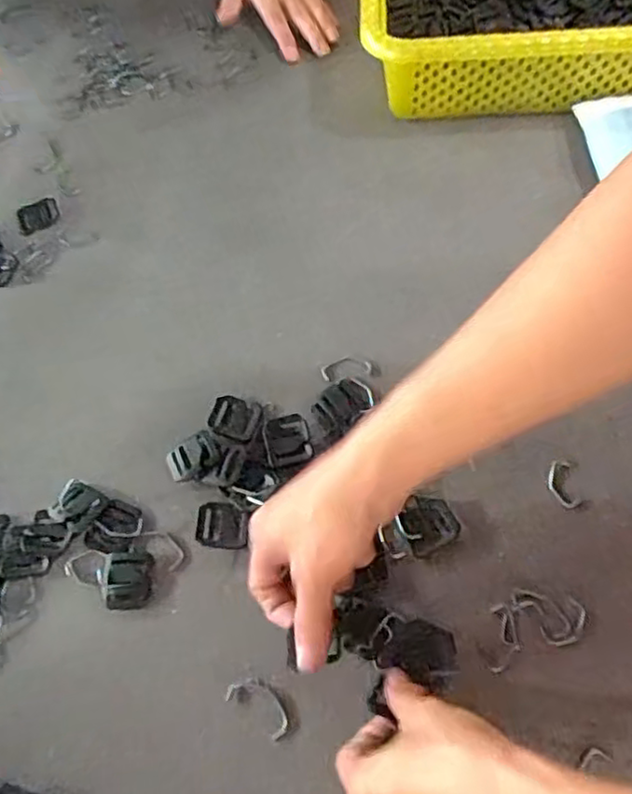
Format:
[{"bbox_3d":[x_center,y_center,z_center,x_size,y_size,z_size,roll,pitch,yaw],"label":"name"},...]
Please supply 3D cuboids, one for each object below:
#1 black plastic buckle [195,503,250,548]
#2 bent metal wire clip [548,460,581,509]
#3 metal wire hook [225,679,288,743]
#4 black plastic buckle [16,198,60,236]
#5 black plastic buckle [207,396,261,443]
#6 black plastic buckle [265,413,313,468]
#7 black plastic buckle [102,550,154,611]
[{"bbox_3d":[-0.062,0.084,0.445,0.033,0.004,0.027,5,63,6],"label":"black plastic buckle"},{"bbox_3d":[0.159,0.057,0.439,0.016,0.004,0.032,-10,62,-1],"label":"bent metal wire clip"},{"bbox_3d":[-0.032,0.178,0.396,0.040,0.004,0.021,31,69,18],"label":"metal wire hook"},{"bbox_3d":[-0.241,-0.158,0.588,0.035,0.004,0.032,-23,63,-8],"label":"black plastic buckle"},{"bbox_3d":[-0.059,0.015,0.480,0.036,0.004,0.033,16,65,12],"label":"black plastic buckle"},{"bbox_3d":[-0.019,0.029,0.467,0.029,0.004,0.038,-12,62,-3],"label":"black plastic buckle"},{"bbox_3d":[-0.121,0.116,0.432,0.030,0.004,0.036,-3,62,2],"label":"black plastic buckle"}]

